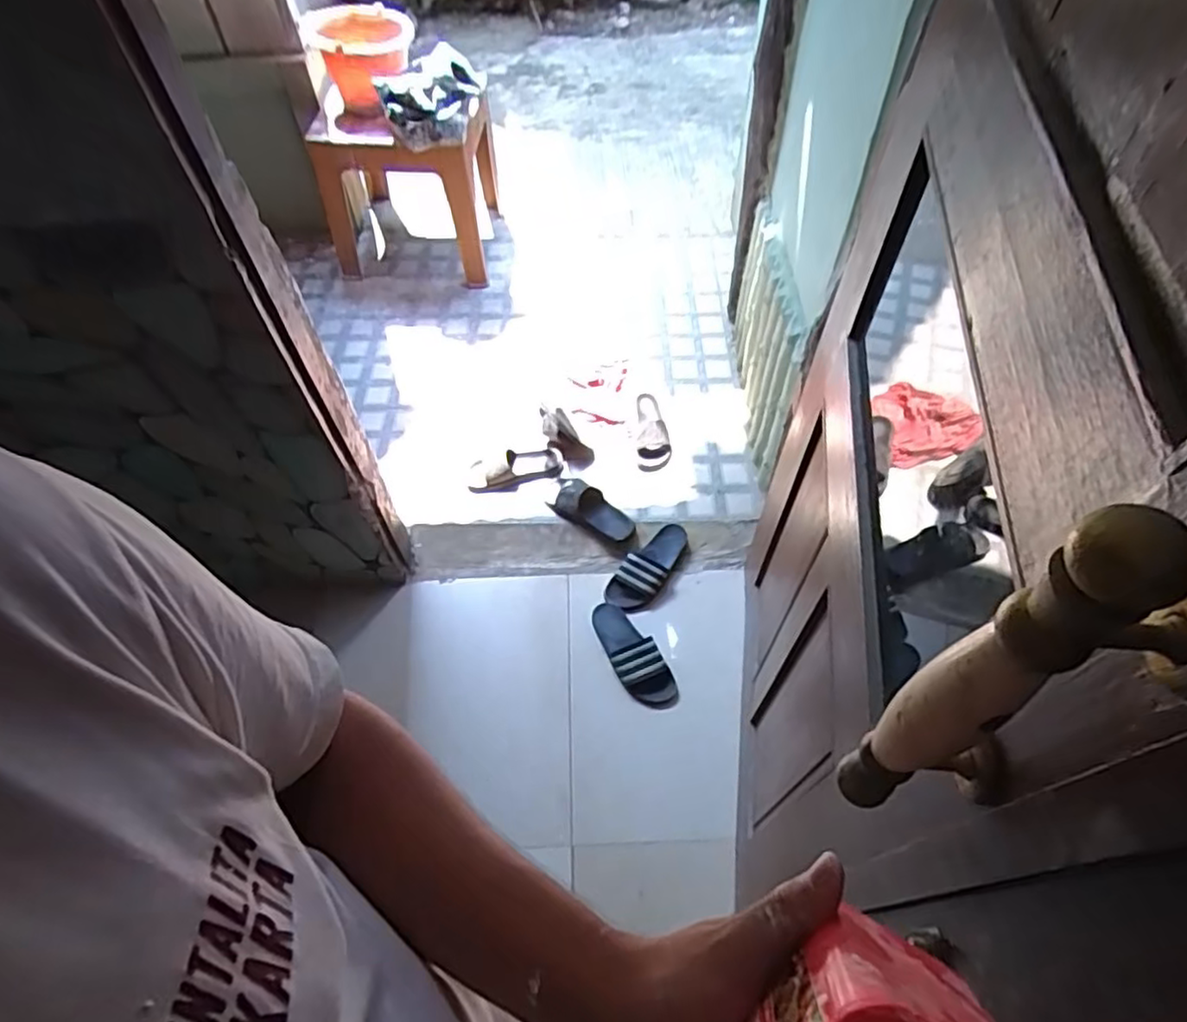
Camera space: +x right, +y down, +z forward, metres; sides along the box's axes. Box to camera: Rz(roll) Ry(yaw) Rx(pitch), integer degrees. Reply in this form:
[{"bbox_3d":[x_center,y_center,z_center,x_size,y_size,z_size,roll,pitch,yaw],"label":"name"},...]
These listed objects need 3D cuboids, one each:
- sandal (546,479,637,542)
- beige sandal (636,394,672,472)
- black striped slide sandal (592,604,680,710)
[{"bbox_3d":[0.002,0.000,1.744,0.233,0.074,0.086,26,60,18],"label":"sandal"},{"bbox_3d":[0.168,-0.231,1.889,0.092,0.101,0.242,-1,56,1],"label":"beige sandal"},{"bbox_3d":[0.085,0.328,1.531,0.103,0.075,0.272,-29,60,-17],"label":"black striped slide sandal"}]

